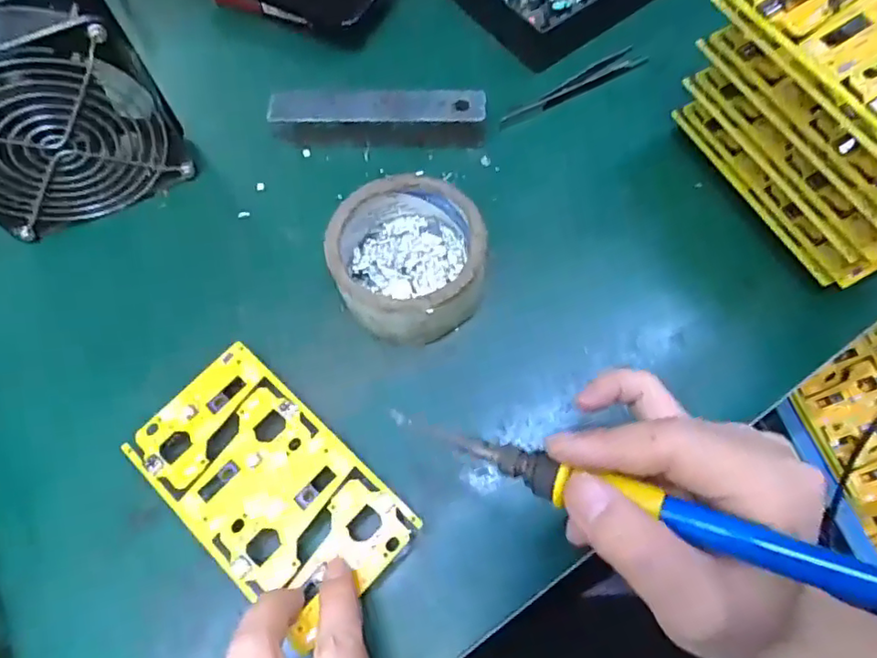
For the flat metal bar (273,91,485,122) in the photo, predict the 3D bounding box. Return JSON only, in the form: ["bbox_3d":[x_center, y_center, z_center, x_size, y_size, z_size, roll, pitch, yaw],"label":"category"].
[{"bbox_3d":[-0.039,-0.138,0.389,0.137,0.029,0.022,0,66,3],"label":"flat metal bar"}]

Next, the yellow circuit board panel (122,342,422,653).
[{"bbox_3d":[-0.085,0.077,0.295,0.137,0.007,0.076,40,74,18],"label":"yellow circuit board panel"}]

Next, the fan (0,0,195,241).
[{"bbox_3d":[-0.217,-0.117,0.341,0.120,0.120,0.047,-24,67,-7],"label":"fan"}]

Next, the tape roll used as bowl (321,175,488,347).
[{"bbox_3d":[-0.016,-0.039,0.336,0.081,0.042,0.086,-1,66,3],"label":"tape roll used as bowl"}]

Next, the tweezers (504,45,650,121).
[{"bbox_3d":[0.091,-0.161,0.397,0.109,0.004,0.020,-32,68,-11],"label":"tweezers"}]

